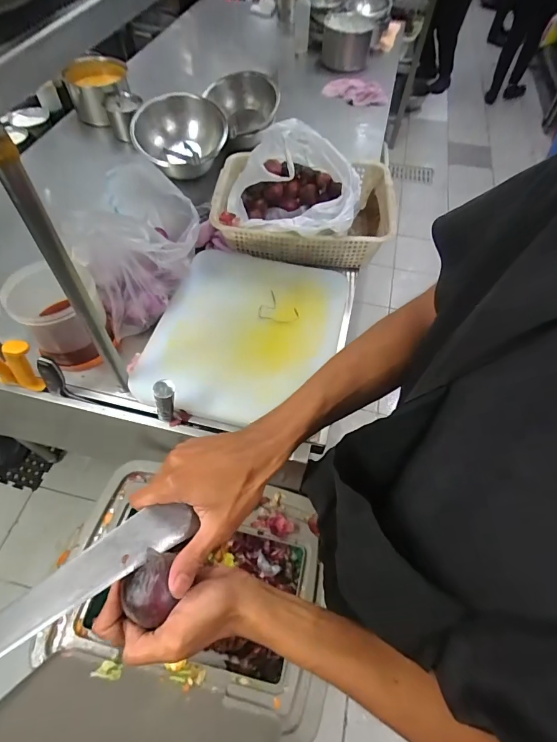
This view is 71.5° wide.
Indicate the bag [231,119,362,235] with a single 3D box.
[{"bbox_3d":[0.037,-0.389,0.843,0.262,0.211,0.240,13,58,7],"label":"bag"}]

